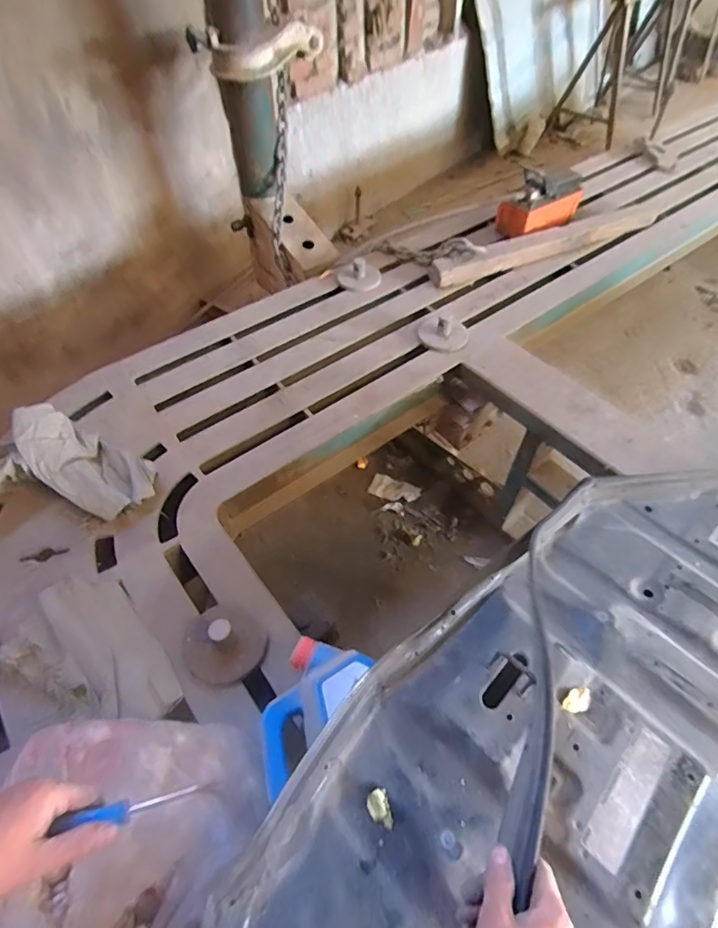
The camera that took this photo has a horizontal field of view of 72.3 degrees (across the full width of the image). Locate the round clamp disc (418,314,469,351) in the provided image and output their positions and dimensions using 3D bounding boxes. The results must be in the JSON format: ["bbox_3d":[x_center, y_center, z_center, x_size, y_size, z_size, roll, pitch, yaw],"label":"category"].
[{"bbox_3d":[0.225,-0.361,1.303,0.131,0.054,0.133,0,53,0],"label":"round clamp disc"}]

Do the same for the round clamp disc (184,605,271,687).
[{"bbox_3d":[-0.221,0.280,0.787,0.123,0.062,0.126,0,53,0],"label":"round clamp disc"}]

